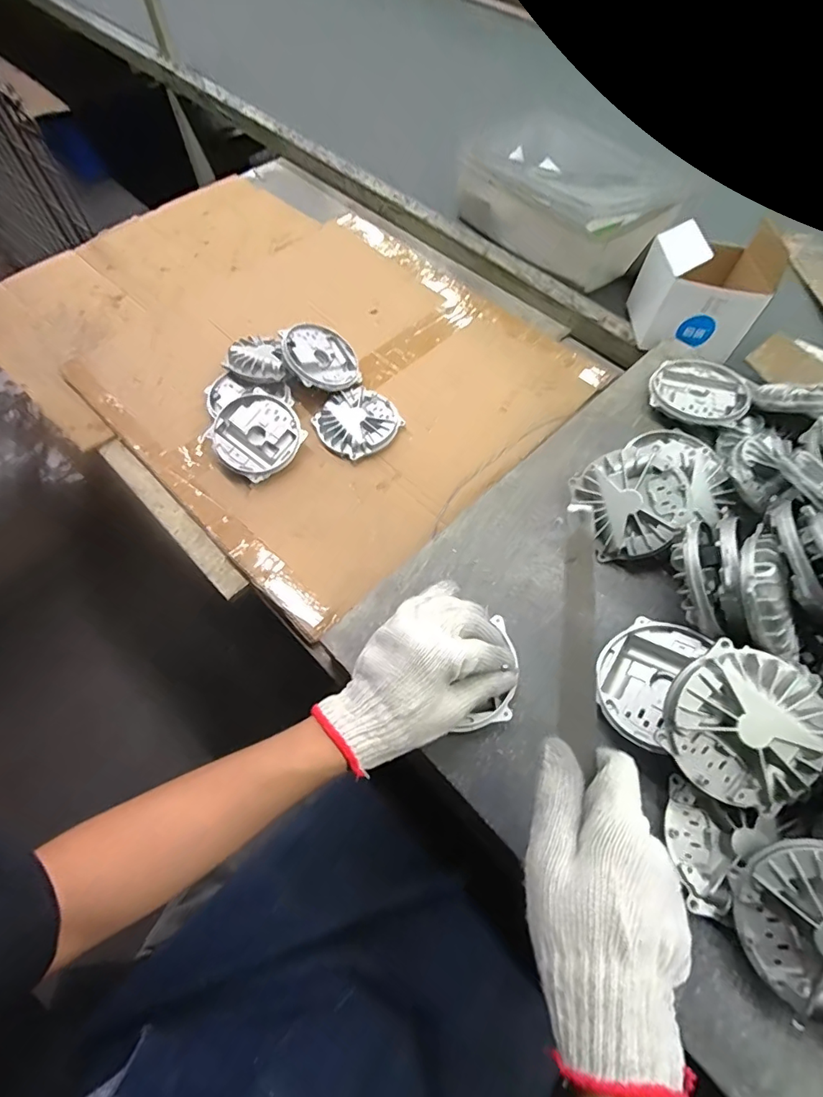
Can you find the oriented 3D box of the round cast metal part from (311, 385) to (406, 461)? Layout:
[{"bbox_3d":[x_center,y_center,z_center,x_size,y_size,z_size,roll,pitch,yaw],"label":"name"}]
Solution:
[{"bbox_3d":[-0.071,-0.171,0.671,0.104,0.028,0.112,0,63,0],"label":"round cast metal part"}]

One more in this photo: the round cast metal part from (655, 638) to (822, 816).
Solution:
[{"bbox_3d":[0.244,0.130,0.360,0.109,0.028,0.109,0,88,10],"label":"round cast metal part"}]

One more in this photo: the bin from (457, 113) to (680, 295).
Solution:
[{"bbox_3d":[0.264,-0.576,0.827,0.231,0.103,0.323,-39,69,-18],"label":"bin"}]

